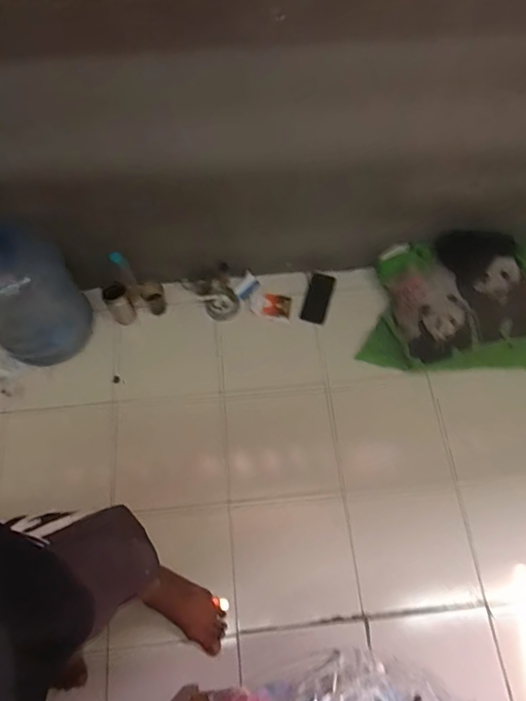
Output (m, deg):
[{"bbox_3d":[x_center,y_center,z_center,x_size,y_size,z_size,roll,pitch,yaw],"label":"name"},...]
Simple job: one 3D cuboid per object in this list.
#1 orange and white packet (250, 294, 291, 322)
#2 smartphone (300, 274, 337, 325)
[{"bbox_3d":[0.026,-0.132,1.483,0.119,0.008,0.082,10,67,4],"label":"orange and white packet"},{"bbox_3d":[0.169,-0.158,1.498,0.078,0.009,0.160,18,75,1],"label":"smartphone"}]

